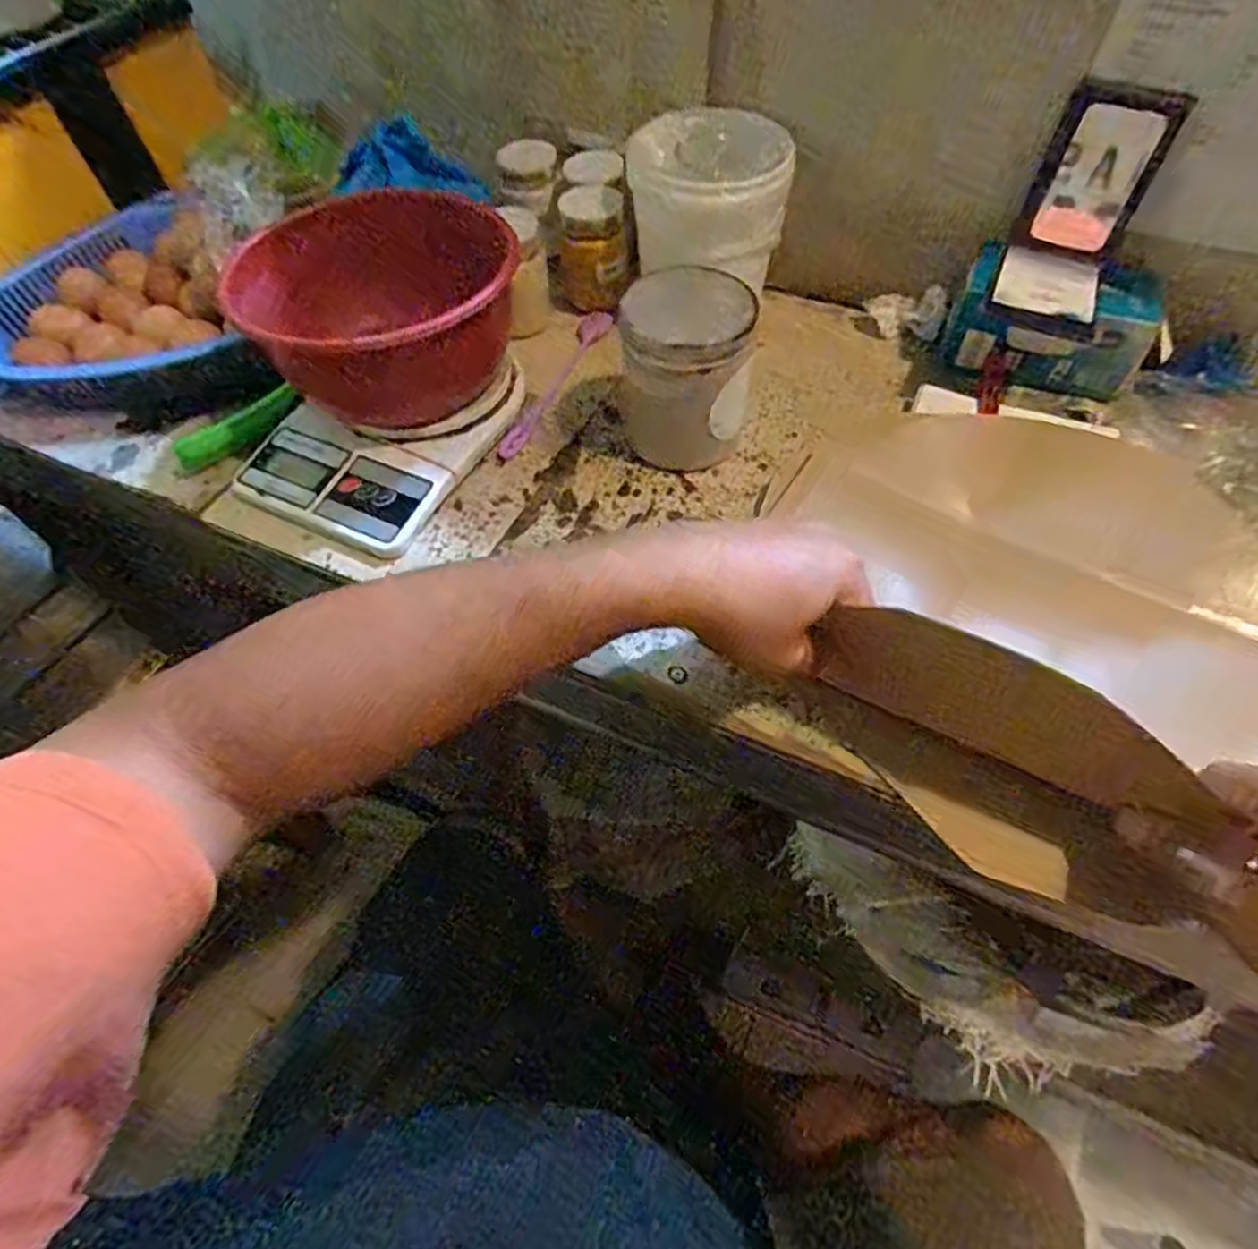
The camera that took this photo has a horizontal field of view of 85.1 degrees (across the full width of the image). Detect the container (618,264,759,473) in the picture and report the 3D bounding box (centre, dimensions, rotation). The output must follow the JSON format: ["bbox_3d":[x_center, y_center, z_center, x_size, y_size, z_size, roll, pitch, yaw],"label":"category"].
[{"bbox_3d":[0.042,-0.182,0.484,0.085,0.116,0.091,11,57,8],"label":"container"}]

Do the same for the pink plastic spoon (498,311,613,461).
[{"bbox_3d":[-0.057,-0.202,0.567,0.024,0.007,0.194,16,58,11],"label":"pink plastic spoon"}]

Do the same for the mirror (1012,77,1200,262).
[{"bbox_3d":[0.327,-0.315,0.481,0.071,0.099,0.006,23,43,14],"label":"mirror"}]

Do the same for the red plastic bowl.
[{"bbox_3d":[-0.188,-0.234,0.510,0.183,0.085,0.183,-1,56,1],"label":"red plastic bowl"}]

